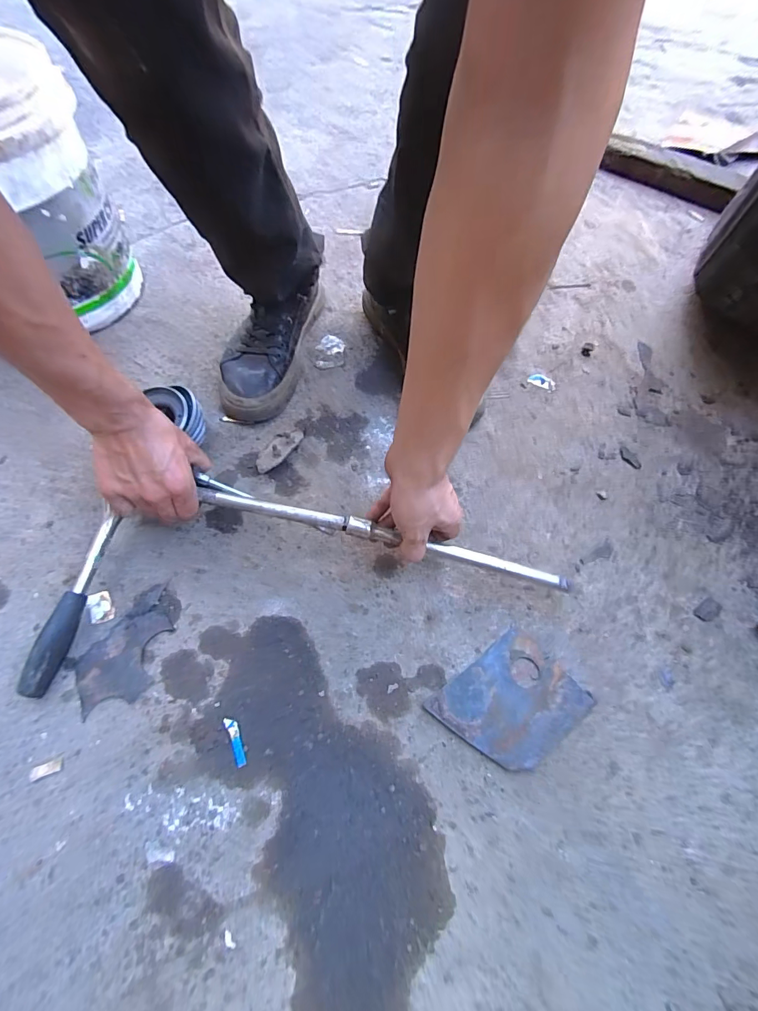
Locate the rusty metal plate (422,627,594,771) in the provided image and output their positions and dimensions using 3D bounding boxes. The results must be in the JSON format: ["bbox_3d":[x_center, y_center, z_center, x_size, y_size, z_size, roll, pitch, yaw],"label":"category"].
[{"bbox_3d":[0.131,0.194,0.413,0.132,0.011,0.102,-33,68,-17],"label":"rusty metal plate"}]

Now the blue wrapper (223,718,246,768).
[{"bbox_3d":[-0.135,0.222,0.395,0.011,0.004,0.044,-24,66,-13],"label":"blue wrapper"}]

